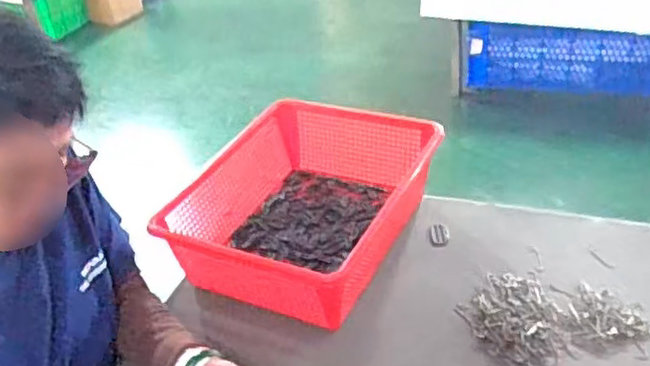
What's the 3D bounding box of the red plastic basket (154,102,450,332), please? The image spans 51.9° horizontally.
[{"bbox_3d":[-0.030,0.028,1.001,0.297,0.130,0.354,10,37,24],"label":"red plastic basket"}]

